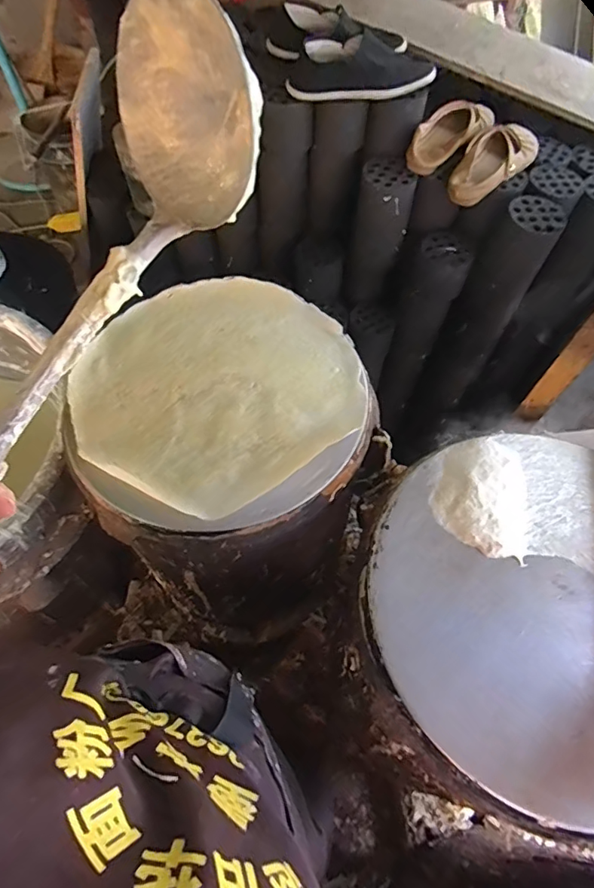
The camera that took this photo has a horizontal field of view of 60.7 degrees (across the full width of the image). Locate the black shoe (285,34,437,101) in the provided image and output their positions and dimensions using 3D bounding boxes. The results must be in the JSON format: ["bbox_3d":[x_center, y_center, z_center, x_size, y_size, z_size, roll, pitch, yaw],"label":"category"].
[{"bbox_3d":[0.108,-0.640,0.865,0.247,0.072,0.077,2,59,1],"label":"black shoe"}]

